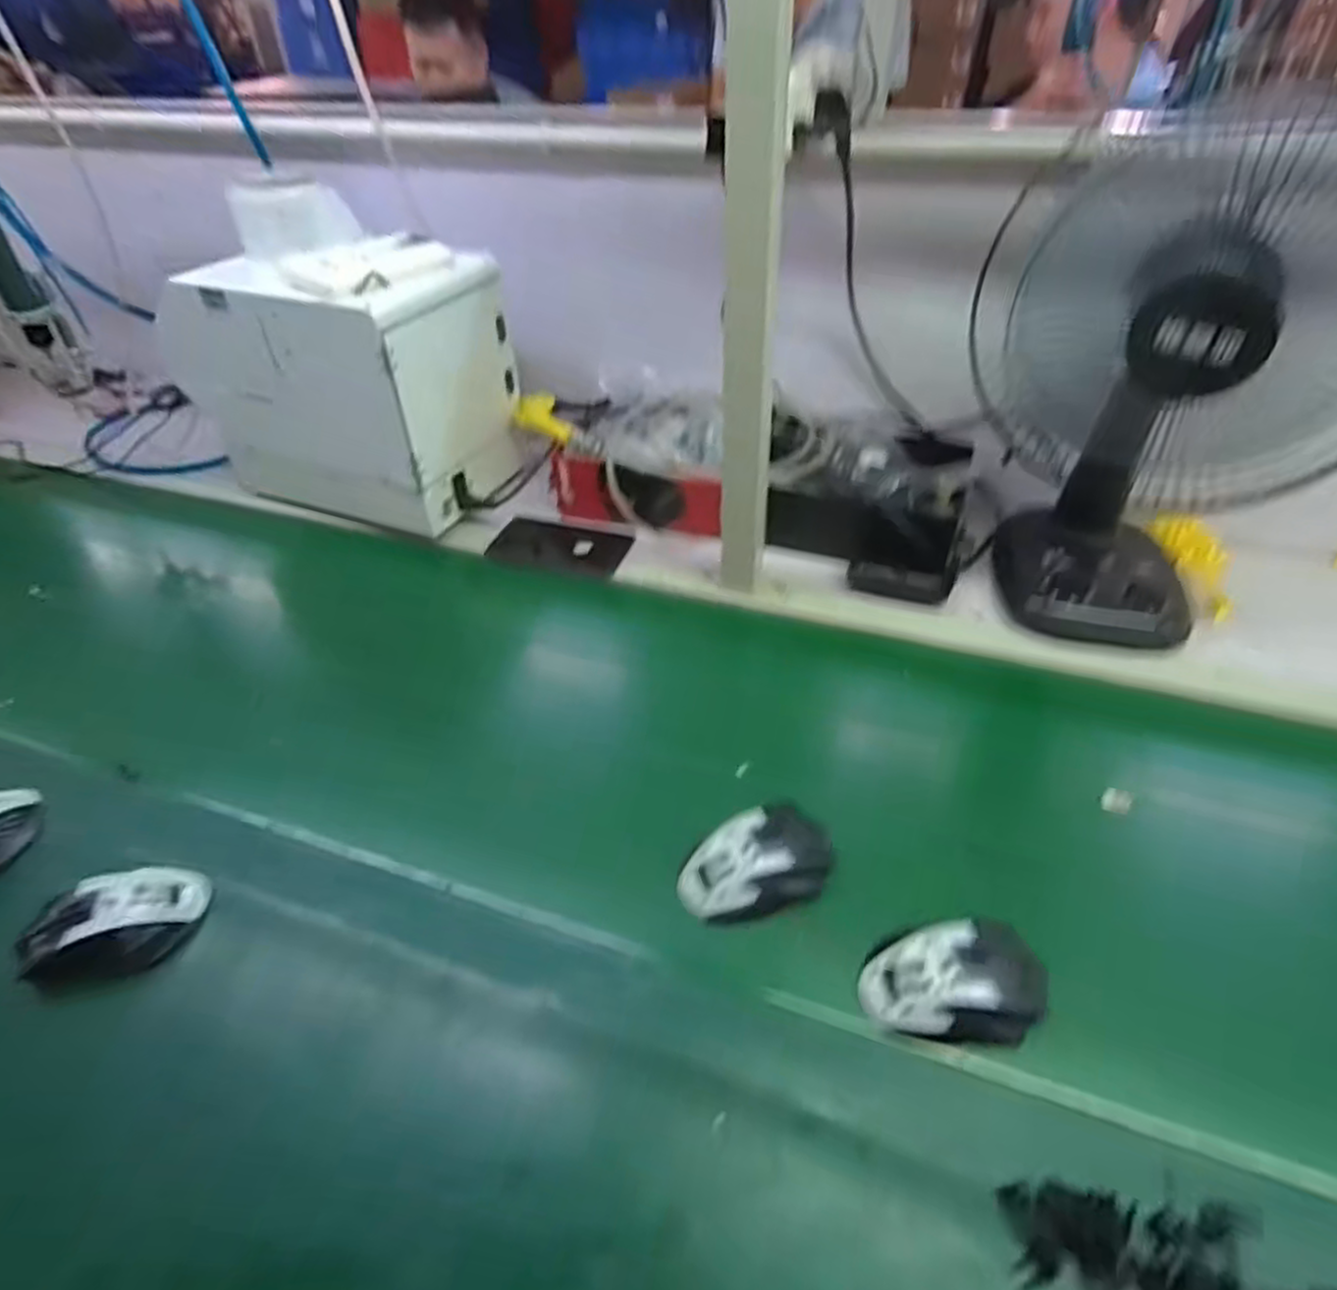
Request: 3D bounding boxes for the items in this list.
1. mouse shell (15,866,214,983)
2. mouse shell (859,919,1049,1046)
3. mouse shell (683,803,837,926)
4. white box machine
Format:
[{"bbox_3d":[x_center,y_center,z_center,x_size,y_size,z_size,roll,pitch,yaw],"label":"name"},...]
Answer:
[{"bbox_3d":[-0.395,0.198,0.536,0.110,0.031,0.075,-25,46,-23],"label":"mouse shell"},{"bbox_3d":[0.190,0.225,0.500,0.117,0.037,0.069,-5,41,-2],"label":"mouse shell"},{"bbox_3d":[0.065,0.165,0.568,0.111,0.034,0.070,-13,42,-12],"label":"mouse shell"},{"bbox_3d":[-0.394,-0.335,0.929,0.356,0.287,0.204,15,44,19],"label":"white box machine"}]

